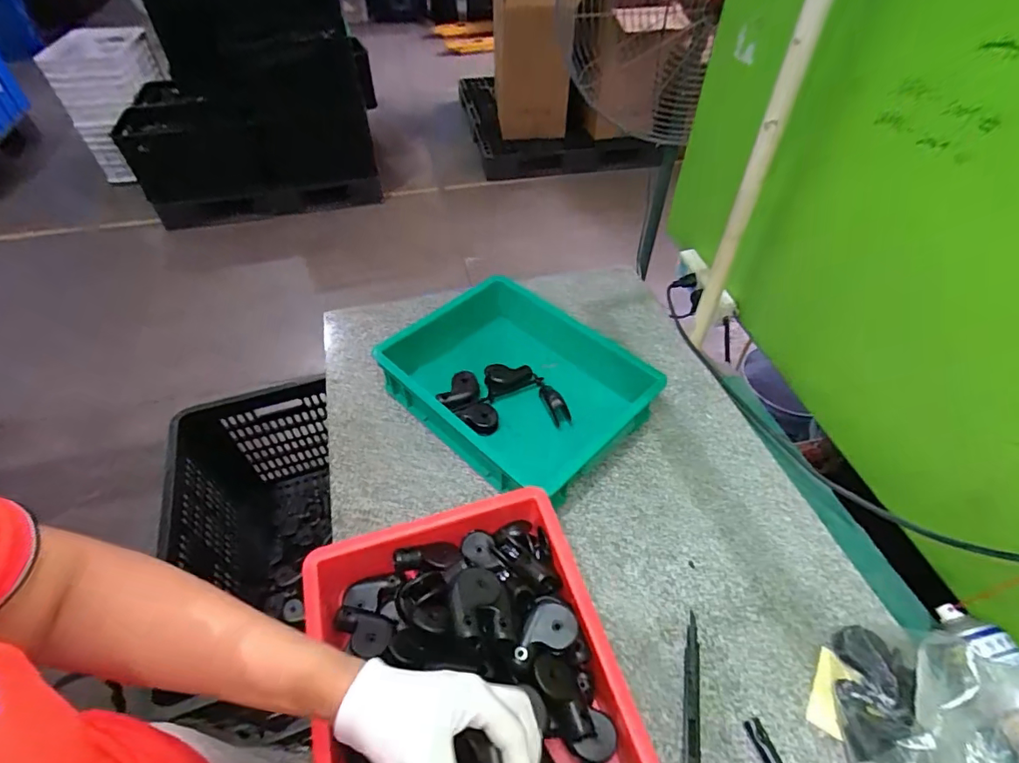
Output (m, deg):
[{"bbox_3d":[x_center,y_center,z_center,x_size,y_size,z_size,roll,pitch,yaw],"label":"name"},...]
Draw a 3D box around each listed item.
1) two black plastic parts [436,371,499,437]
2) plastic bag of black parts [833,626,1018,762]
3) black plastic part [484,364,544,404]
[{"bbox_3d":[-0.060,0.037,0.735,0.066,0.034,0.113,-23,52,-19],"label":"two black plastic parts"},{"bbox_3d":[0.400,0.315,0.449,0.155,0.093,0.163,11,49,10],"label":"plastic bag of black parts"},{"bbox_3d":[-0.001,-0.004,0.775,0.088,0.029,0.054,-18,51,-16],"label":"black plastic part"}]

